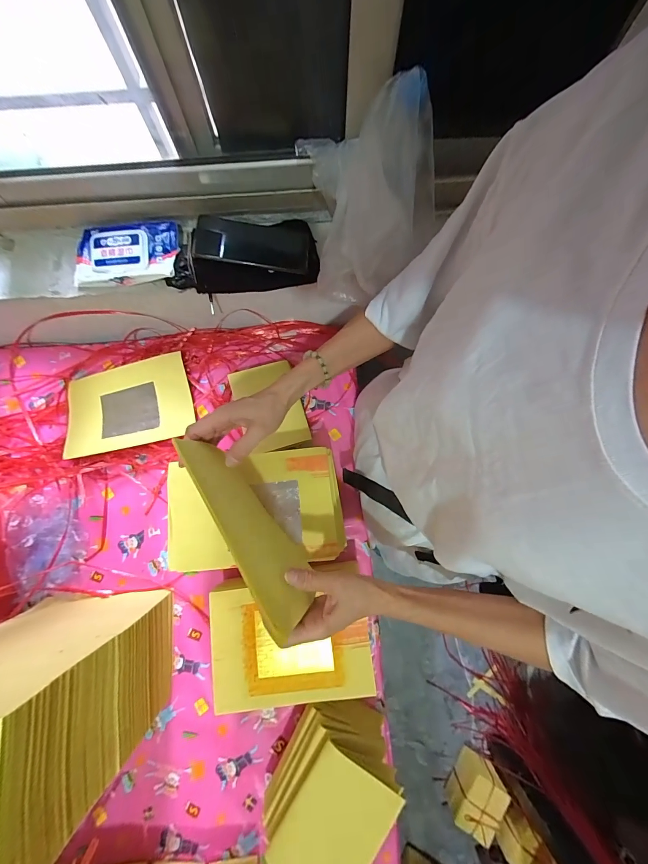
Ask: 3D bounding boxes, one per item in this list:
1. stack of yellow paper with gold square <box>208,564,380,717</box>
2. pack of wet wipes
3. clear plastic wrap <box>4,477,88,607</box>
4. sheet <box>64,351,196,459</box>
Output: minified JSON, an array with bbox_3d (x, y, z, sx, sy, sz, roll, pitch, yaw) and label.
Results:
[{"bbox_3d":[-0.049,0.312,0.532,0.227,0.098,0.171,-7,79,-1],"label":"stack of yellow paper with gold square"},{"bbox_3d":[-0.316,-0.286,0.529,0.171,0.033,0.091,1,79,1],"label":"pack of wet wipes"},{"bbox_3d":[-0.477,0.182,0.574,0.093,0.061,0.189,-14,79,-2],"label":"clear plastic wrap"},{"bbox_3d":[-0.366,-0.051,0.625,0.225,0.018,0.160,-12,79,-2],"label":"sheet"}]

